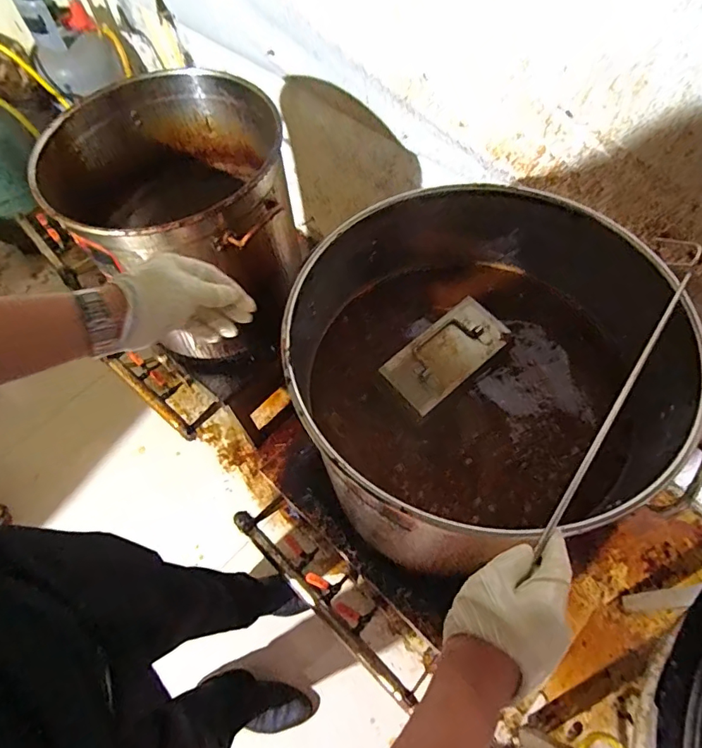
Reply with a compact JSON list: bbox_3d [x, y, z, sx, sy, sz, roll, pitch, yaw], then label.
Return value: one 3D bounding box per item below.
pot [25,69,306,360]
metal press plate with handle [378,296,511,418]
[{"bbox_3d":[-0.361,-0.333,1.092,0.499,0.435,0.496,-1,62,2],"label":"pot"},{"bbox_3d":[0.149,-0.033,0.734,0.200,0.019,0.098,-37,66,-16],"label":"metal press plate with handle"}]

